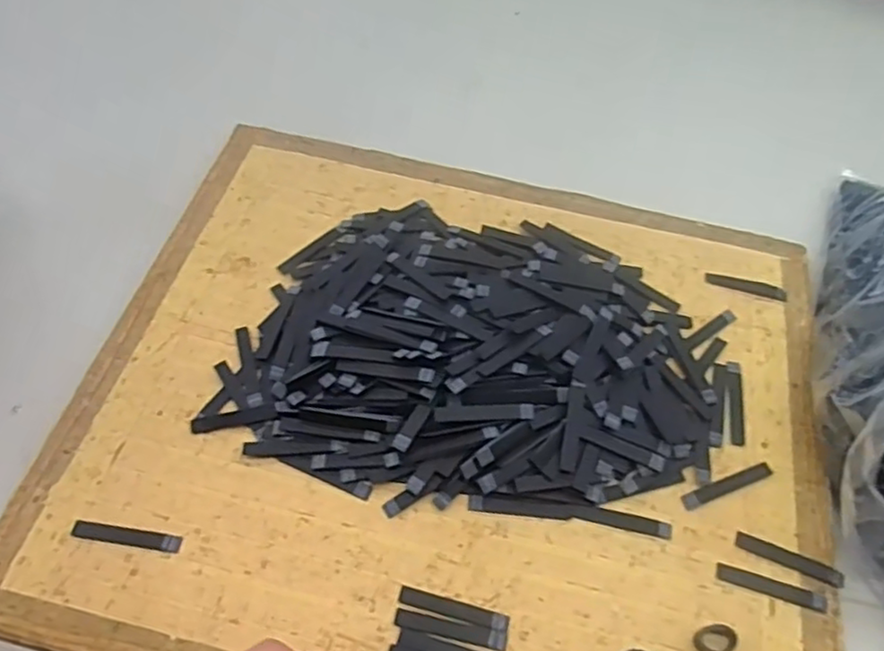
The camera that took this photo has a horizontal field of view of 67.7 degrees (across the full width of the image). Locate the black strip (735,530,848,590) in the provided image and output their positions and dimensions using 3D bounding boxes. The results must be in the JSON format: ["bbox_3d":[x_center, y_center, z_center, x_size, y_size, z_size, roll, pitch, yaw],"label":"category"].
[{"bbox_3d":[0.198,0.133,0.375,0.059,0.004,0.010,23,63,10],"label":"black strip"}]

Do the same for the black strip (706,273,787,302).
[{"bbox_3d":[0.220,-0.029,0.476,0.056,0.004,0.011,17,62,7],"label":"black strip"}]

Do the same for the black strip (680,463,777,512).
[{"bbox_3d":[0.172,0.096,0.396,0.060,0.004,0.008,-19,61,-11],"label":"black strip"}]

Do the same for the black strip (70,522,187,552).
[{"bbox_3d":[-0.174,0.116,0.364,0.060,0.004,0.009,8,61,2],"label":"black strip"}]

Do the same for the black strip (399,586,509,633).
[{"bbox_3d":[0.006,0.153,0.356,0.059,0.004,0.009,14,61,5],"label":"black strip"}]

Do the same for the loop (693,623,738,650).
[{"bbox_3d":[0.144,0.165,0.346,0.023,0.005,0.016,-15,63,-10],"label":"loop"}]

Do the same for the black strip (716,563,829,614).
[{"bbox_3d":[0.184,0.146,0.366,0.059,0.004,0.010,17,62,7],"label":"black strip"}]

